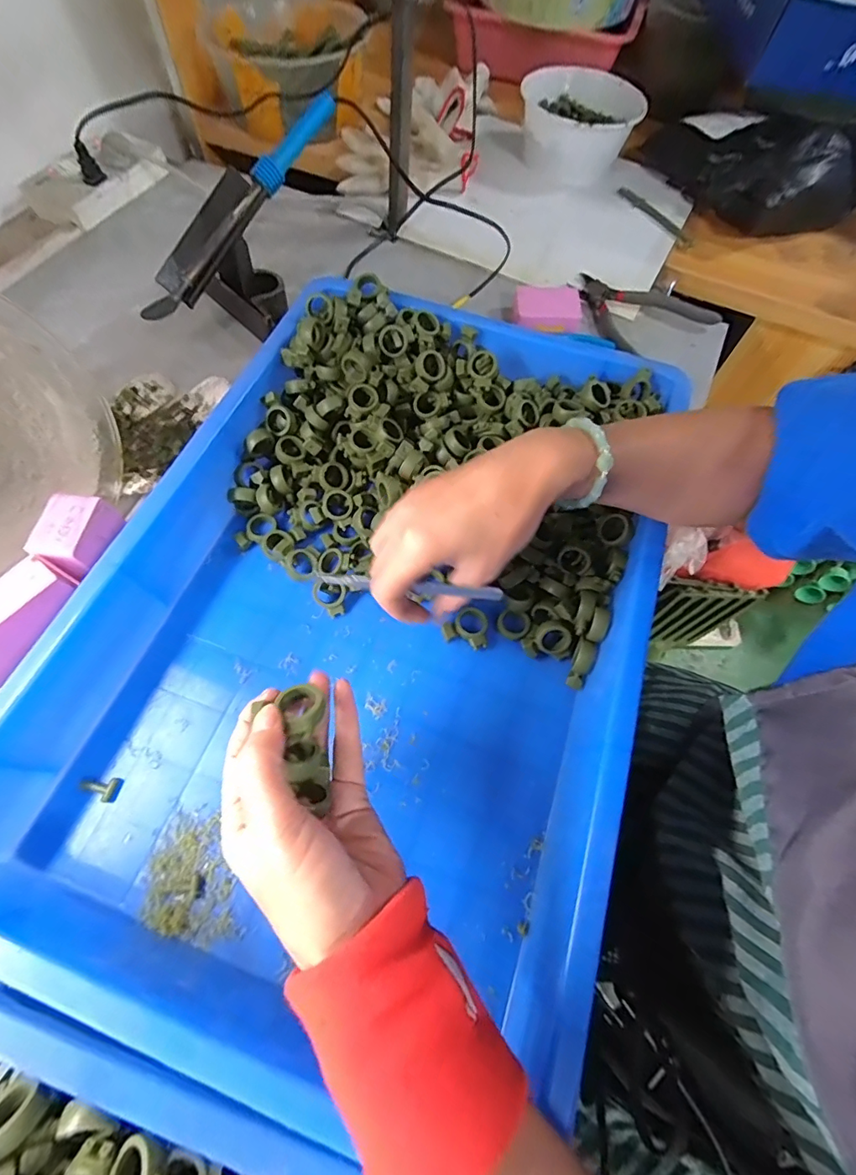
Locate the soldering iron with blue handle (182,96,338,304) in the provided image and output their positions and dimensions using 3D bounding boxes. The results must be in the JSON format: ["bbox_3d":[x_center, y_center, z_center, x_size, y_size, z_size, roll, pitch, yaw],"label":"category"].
[{"bbox_3d":[-0.175,-0.393,0.477,0.021,0.021,0.244,41,97,15],"label":"soldering iron with blue handle"}]

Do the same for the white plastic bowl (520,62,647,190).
[{"bbox_3d":[0.215,-0.674,0.684,0.161,0.070,0.165,1,65,-3],"label":"white plastic bowl"}]

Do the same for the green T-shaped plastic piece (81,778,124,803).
[{"bbox_3d":[-0.230,0.140,0.330,0.026,0.005,0.016,13,65,3],"label":"green T-shaped plastic piece"}]

